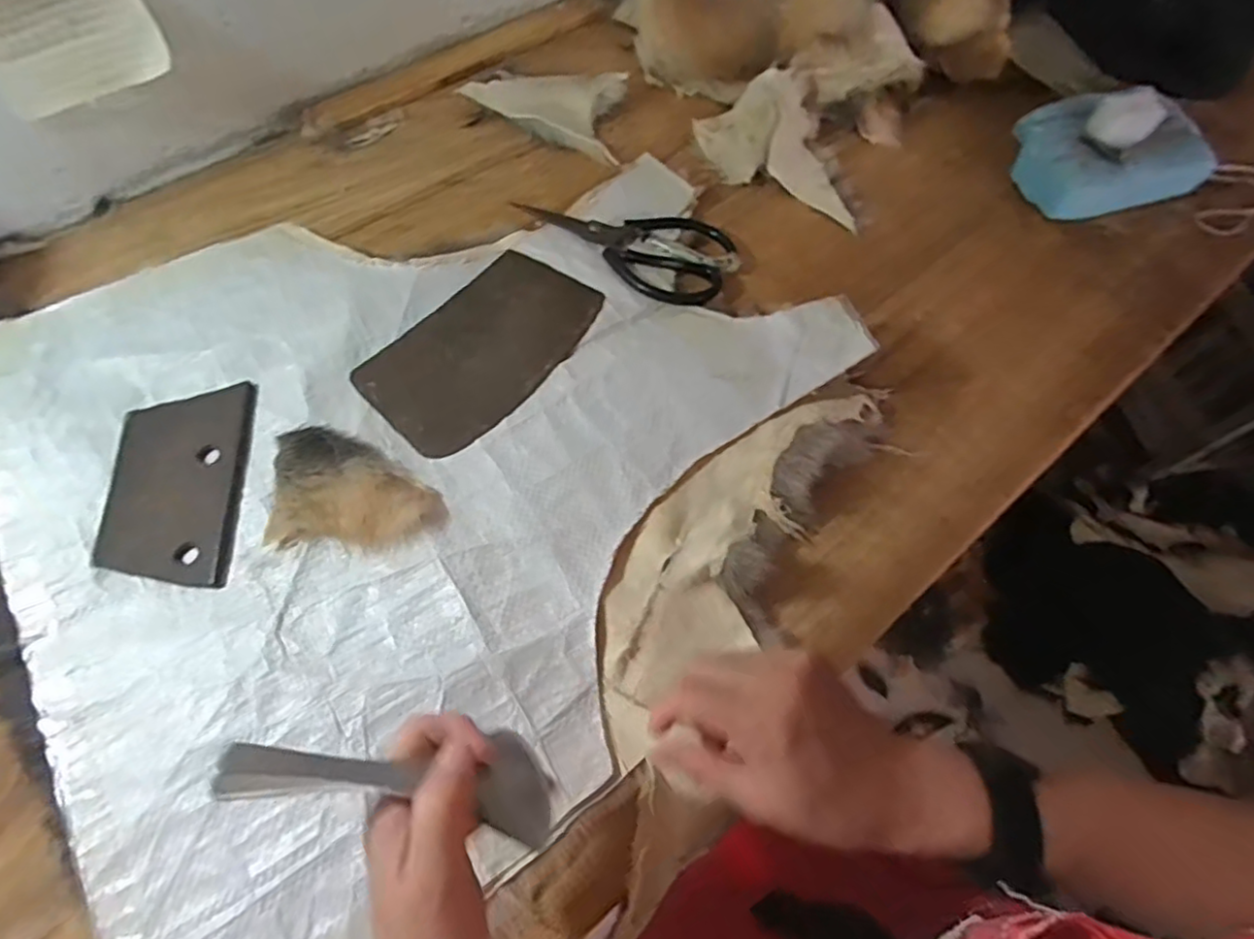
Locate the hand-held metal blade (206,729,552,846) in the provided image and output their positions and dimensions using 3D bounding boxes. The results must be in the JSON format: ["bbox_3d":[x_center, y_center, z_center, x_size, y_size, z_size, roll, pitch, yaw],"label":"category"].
[{"bbox_3d":[-0.103,0.140,0.291,0.138,0.068,0.018,9,97,-15],"label":"hand-held metal blade"}]

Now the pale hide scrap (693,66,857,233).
[{"bbox_3d":[0.146,-0.326,0.665,0.132,0.046,0.198,-6,62,-3],"label":"pale hide scrap"}]

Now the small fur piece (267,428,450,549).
[{"bbox_3d":[-0.203,0.012,0.490,0.138,0.020,0.092,3,62,2],"label":"small fur piece"}]

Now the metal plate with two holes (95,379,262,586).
[{"bbox_3d":[-0.343,0.010,0.501,0.095,0.009,0.167,-7,62,-3],"label":"metal plate with two holes"}]

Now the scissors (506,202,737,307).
[{"bbox_3d":[-0.004,-0.218,0.620,0.207,0.009,0.096,26,65,14],"label":"scissors"}]

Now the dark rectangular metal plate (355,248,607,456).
[{"bbox_3d":[-0.122,-0.106,0.564,0.130,0.009,0.204,36,68,18],"label":"dark rectangular metal plate"}]

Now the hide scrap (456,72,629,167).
[{"bbox_3d":[-0.094,-0.373,0.692,0.178,0.035,0.094,5,62,3],"label":"hide scrap"}]

